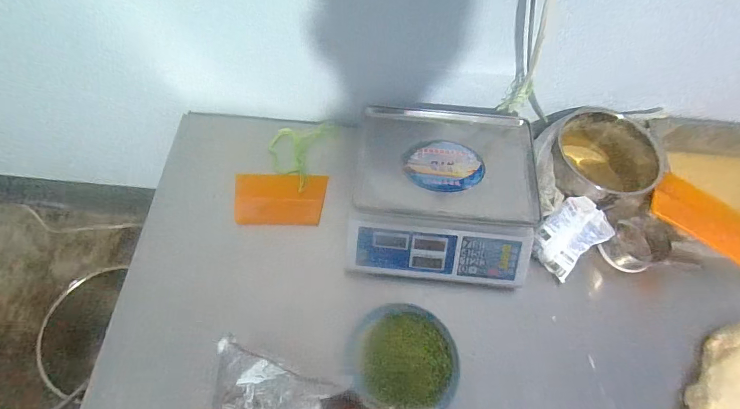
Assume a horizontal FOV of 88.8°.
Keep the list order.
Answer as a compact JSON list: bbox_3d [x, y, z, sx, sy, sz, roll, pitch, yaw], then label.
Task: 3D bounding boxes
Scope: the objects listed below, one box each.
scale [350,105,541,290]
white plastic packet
[{"bbox_3d":[0.141,-0.041,0.736,0.336,0.102,0.357,6,65,1],"label":"scale"},{"bbox_3d":[0.385,0.065,0.740,0.143,0.074,0.104,-39,72,-18],"label":"white plastic packet"}]

